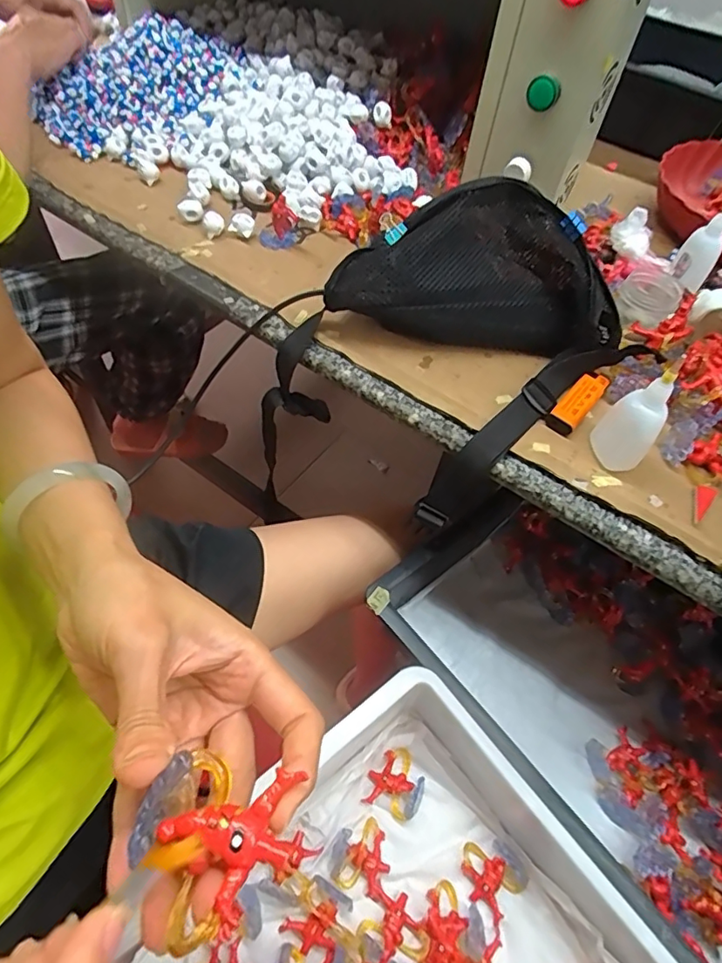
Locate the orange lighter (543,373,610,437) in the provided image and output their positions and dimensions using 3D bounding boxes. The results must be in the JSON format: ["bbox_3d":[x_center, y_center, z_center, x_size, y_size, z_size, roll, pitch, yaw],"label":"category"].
[{"bbox_3d":[0.185,-0.070,0.455,0.026,0.015,0.078,37,60,19],"label":"orange lighter"}]

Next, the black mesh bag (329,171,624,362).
[{"bbox_3d":[0.102,-0.183,0.471,0.246,0.105,0.100,12,55,3],"label":"black mesh bag"}]

